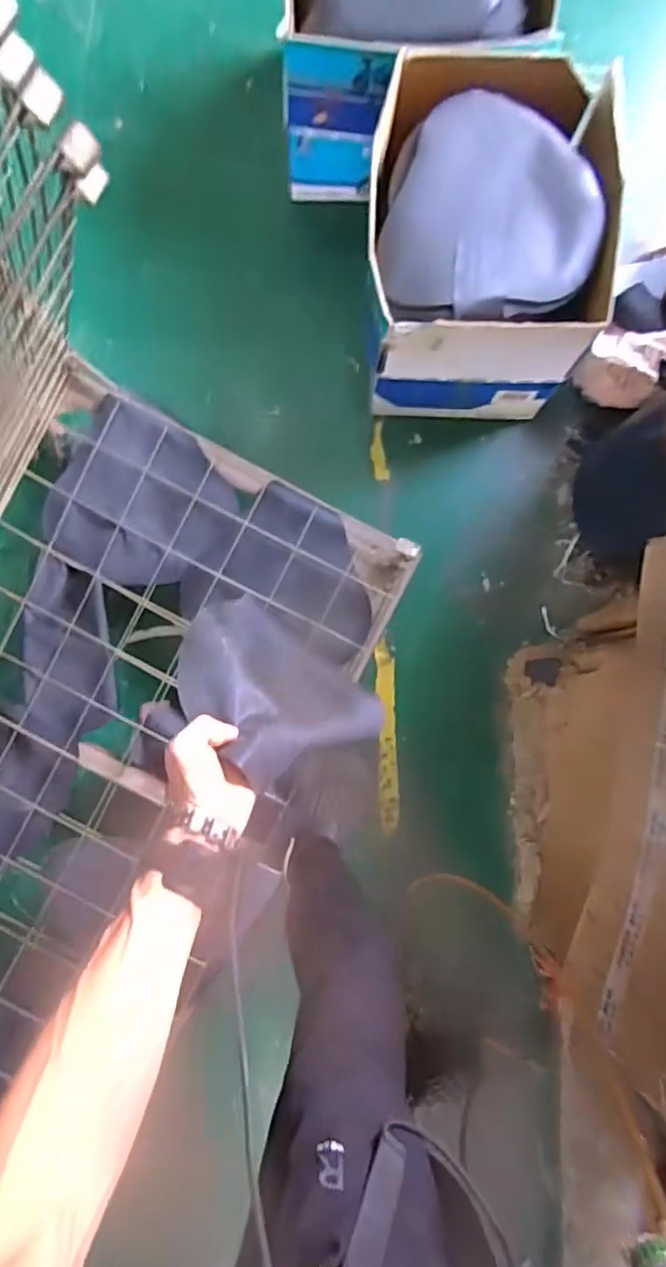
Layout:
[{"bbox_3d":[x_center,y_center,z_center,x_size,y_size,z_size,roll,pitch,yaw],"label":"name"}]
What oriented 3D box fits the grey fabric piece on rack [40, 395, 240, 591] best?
[{"bbox_3d":[-0.344,-0.238,1.125,0.315,0.058,0.296,0,89,-1],"label":"grey fabric piece on rack"}]

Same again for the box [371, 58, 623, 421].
[{"bbox_3d":[0.252,-0.675,1.103,0.386,0.310,0.470,2,89,-1],"label":"box"}]

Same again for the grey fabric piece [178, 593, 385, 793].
[{"bbox_3d":[-0.057,0.063,0.633,0.208,0.195,0.118,39,88,0],"label":"grey fabric piece"}]

